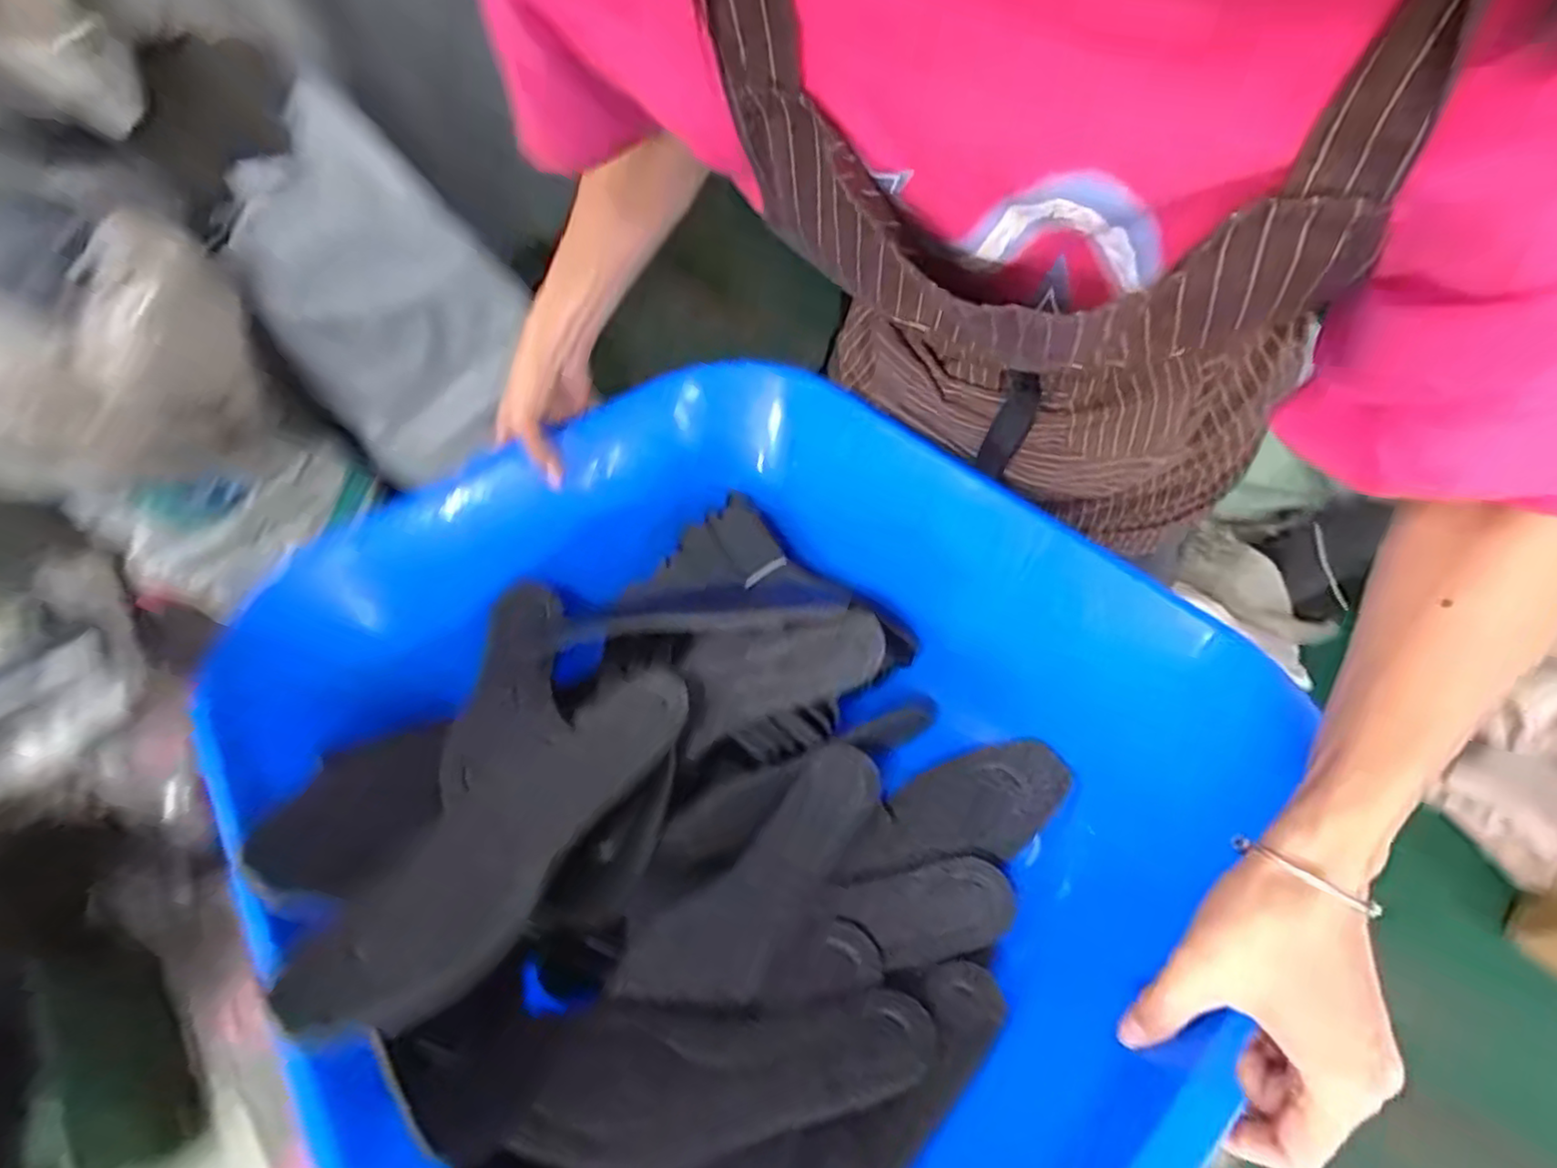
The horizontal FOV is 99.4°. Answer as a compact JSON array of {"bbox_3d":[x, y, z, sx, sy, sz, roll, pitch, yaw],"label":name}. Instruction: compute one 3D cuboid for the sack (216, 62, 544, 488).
[{"bbox_3d":[-0.648,-0.473,1.096,0.074,0.482,0.455,1,57,31],"label":"sack"}]

